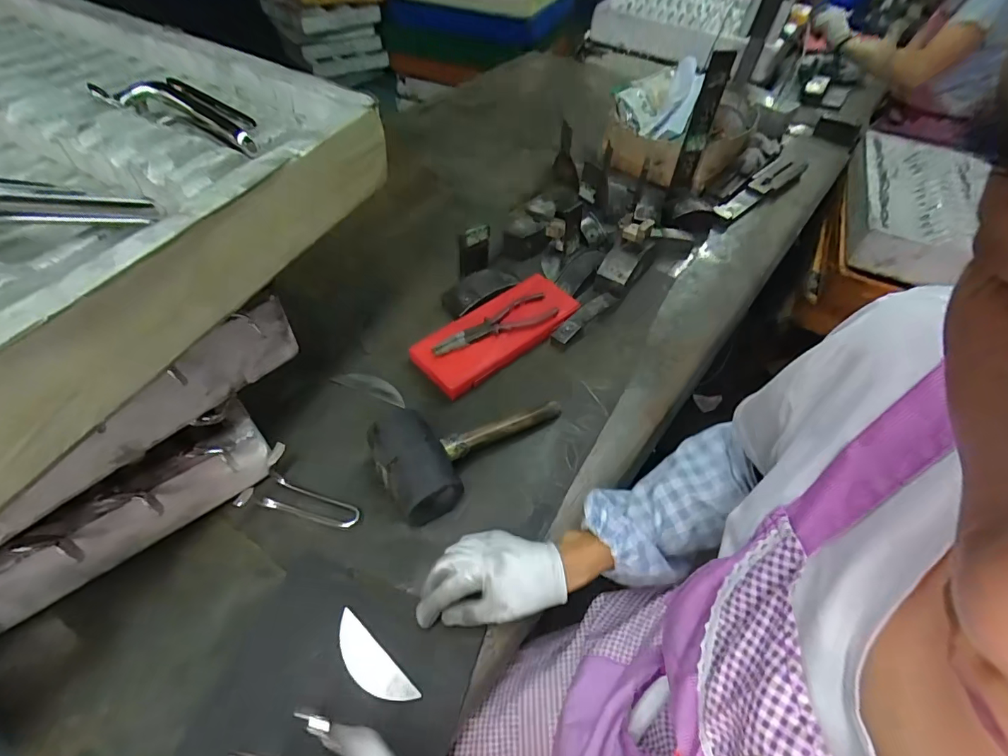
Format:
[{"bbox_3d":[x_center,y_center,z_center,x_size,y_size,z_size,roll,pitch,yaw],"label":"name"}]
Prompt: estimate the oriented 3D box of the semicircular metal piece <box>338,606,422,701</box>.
[{"bbox_3d":[-0.121,0.256,0.419,0.095,0.005,0.033,38,63,20],"label":"semicircular metal piece"}]

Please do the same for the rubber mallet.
[{"bbox_3d":[-0.030,0.067,0.553,0.239,0.074,0.120,-24,55,-21],"label":"rubber mallet"}]

